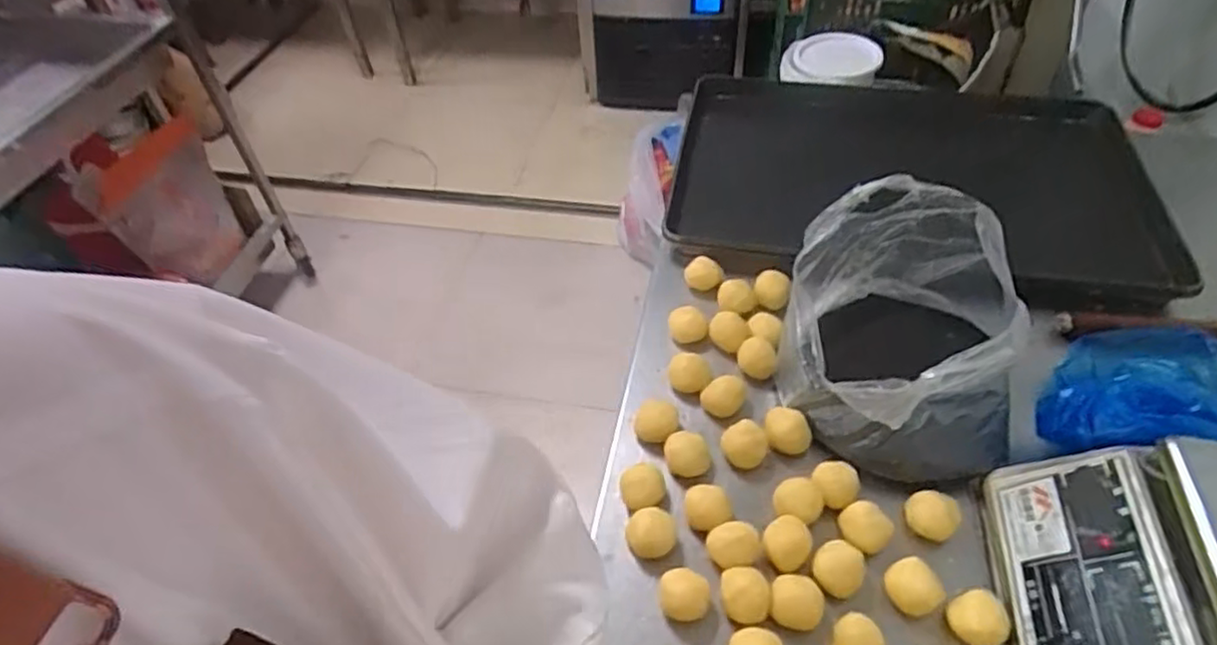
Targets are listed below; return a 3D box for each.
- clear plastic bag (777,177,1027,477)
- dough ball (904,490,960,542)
[{"bbox_3d":[0.281,-0.002,0.649,0.209,0.151,0.263,8,49,11],"label":"clear plastic bag"},{"bbox_3d":[0.283,0.171,0.608,0.041,0.030,0.038,-2,48,2],"label":"dough ball"}]

